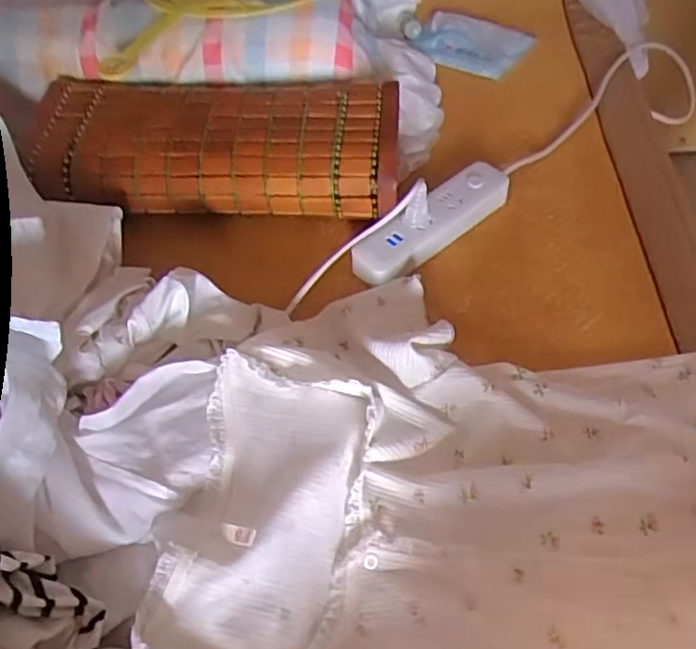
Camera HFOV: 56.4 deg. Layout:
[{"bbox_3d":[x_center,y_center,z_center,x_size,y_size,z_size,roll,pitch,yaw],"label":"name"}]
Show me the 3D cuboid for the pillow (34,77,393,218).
[{"bbox_3d":[-0.141,-0.192,0.683,0.384,0.062,0.164,1,52,6],"label":"pillow"}]

